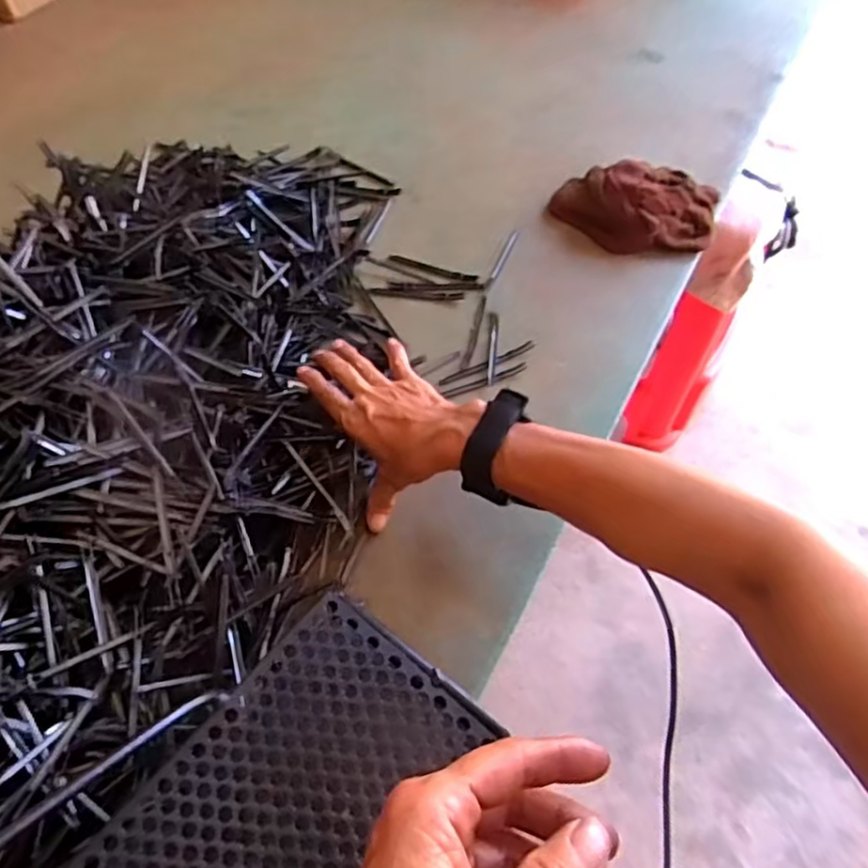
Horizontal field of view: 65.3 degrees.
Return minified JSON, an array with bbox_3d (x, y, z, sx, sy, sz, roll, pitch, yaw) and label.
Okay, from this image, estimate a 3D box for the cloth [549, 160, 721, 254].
[{"bbox_3d":[0.212,-0.234,0.690,0.168,0.043,0.097,0,60,0],"label":"cloth"}]

